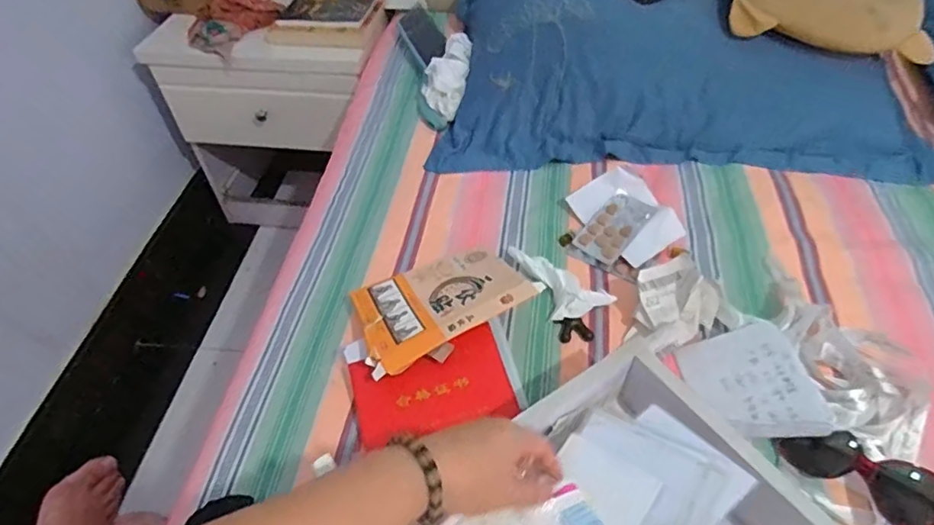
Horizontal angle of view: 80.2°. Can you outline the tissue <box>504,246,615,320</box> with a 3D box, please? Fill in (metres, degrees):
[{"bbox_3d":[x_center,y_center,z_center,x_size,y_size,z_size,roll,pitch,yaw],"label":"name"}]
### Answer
[{"bbox_3d":[0.112,0.019,0.674,0.076,0.025,0.114,-21,52,-15],"label":"tissue"}]

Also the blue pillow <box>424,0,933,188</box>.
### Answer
[{"bbox_3d":[0.331,-0.324,0.880,0.723,0.132,0.418,3,50,5],"label":"blue pillow"}]

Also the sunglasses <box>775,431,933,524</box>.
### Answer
[{"bbox_3d":[0.368,0.199,0.523,0.141,0.042,0.062,22,54,20],"label":"sunglasses"}]

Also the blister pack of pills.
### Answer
[{"bbox_3d":[0.193,-0.047,0.727,0.061,0.004,0.101,37,79,25],"label":"blister pack of pills"}]

